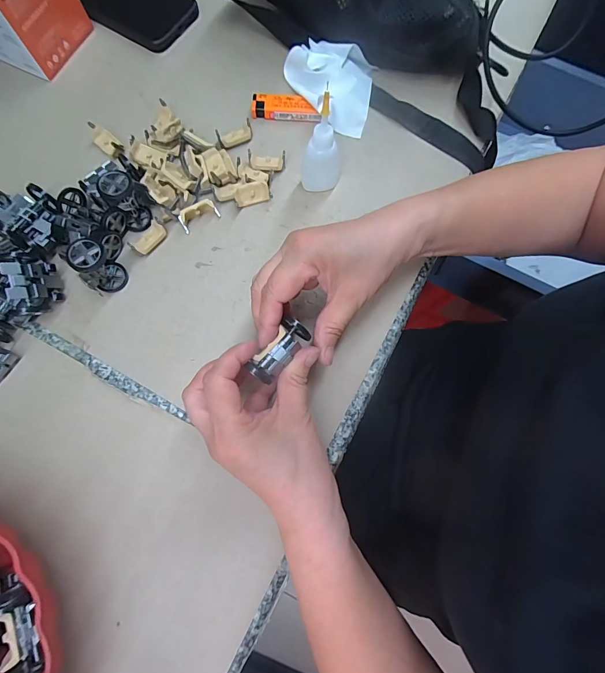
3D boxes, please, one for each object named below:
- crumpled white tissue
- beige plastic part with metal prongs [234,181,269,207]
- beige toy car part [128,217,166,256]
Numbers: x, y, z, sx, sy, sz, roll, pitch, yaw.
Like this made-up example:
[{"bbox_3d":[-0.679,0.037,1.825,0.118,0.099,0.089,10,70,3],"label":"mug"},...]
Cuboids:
[{"bbox_3d":[0.026,-0.259,0.356,0.092,0.028,0.091,5,75,0],"label":"crumpled white tissue"},{"bbox_3d":[-0.047,-0.133,0.321,0.031,0.005,0.017,-14,119,-1],"label":"beige plastic part with metal prongs"},{"bbox_3d":[-0.138,-0.089,0.310,0.019,0.009,0.034,39,78,9],"label":"beige toy car part"}]

